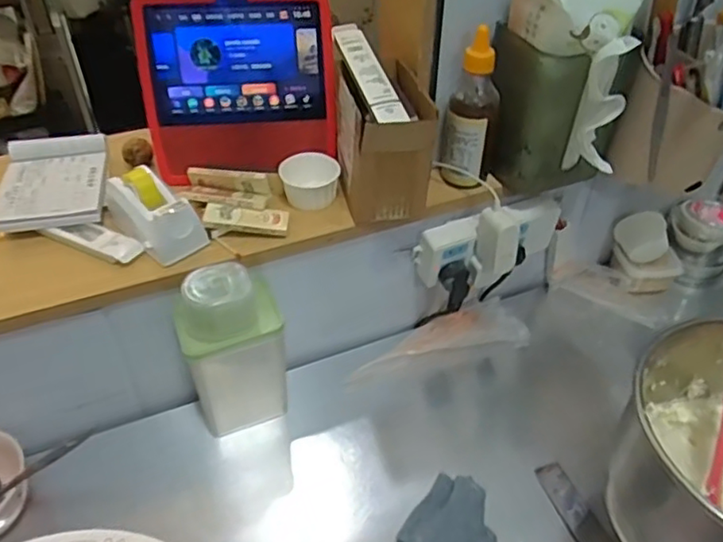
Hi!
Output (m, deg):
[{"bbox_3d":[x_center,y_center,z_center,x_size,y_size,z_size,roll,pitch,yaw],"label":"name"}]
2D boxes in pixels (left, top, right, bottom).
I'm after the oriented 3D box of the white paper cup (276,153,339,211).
[{"bbox_3d":[-0.057,-0.097,0.684,0.066,0.042,0.052,-1,43,-2],"label":"white paper cup"}]

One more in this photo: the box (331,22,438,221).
[{"bbox_3d":[0.020,-0.166,0.701,0.089,0.142,0.179,-5,43,-6],"label":"box"}]

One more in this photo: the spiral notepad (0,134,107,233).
[{"bbox_3d":[-0.342,-0.103,0.696,0.106,0.017,0.160,-9,44,-10],"label":"spiral notepad"}]

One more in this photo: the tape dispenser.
[{"bbox_3d":[-0.209,-0.060,0.637,0.060,0.054,0.103,-30,51,-29],"label":"tape dispenser"}]

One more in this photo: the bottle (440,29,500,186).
[{"bbox_3d":[0.120,-0.171,0.688,0.057,0.160,0.059,9,44,8],"label":"bottle"}]

